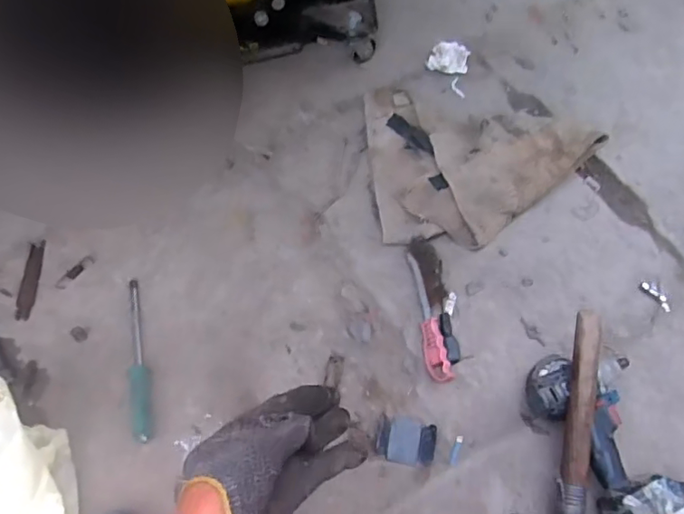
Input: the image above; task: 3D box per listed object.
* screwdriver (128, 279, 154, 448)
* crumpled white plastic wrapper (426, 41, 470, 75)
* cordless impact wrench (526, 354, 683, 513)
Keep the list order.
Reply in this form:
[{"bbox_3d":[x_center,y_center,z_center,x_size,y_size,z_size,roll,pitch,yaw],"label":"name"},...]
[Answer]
[{"bbox_3d":[-0.303,0.146,0.824,0.024,0.027,0.252,-11,65,-6],"label":"screwdriver"},{"bbox_3d":[0.215,-0.399,1.106,0.077,0.022,0.070,13,65,5],"label":"crumpled white plastic wrapper"},{"bbox_3d":[0.354,0.254,0.739,0.136,0.084,0.264,-13,65,-7],"label":"cordless impact wrench"}]

